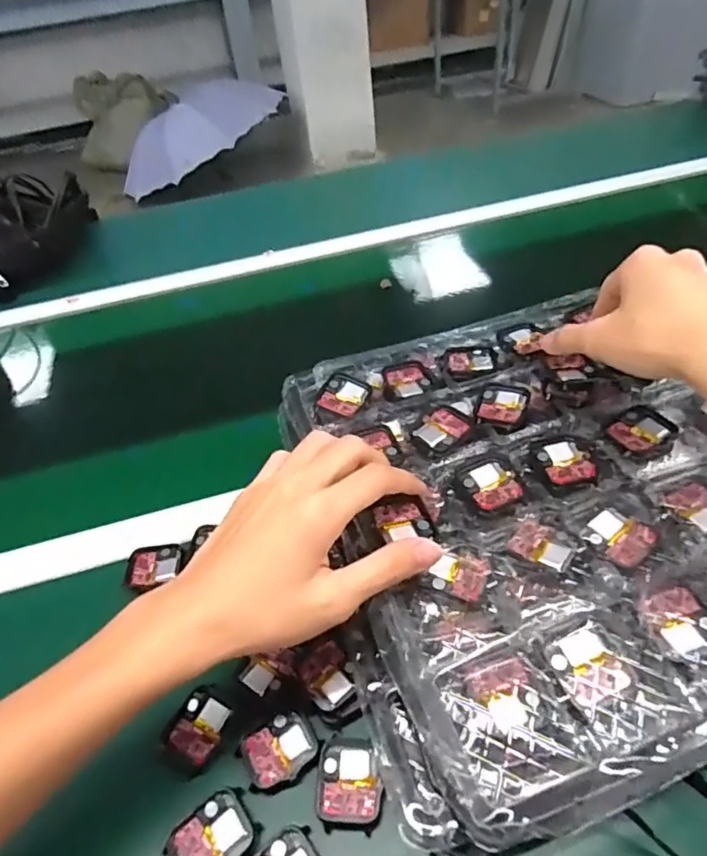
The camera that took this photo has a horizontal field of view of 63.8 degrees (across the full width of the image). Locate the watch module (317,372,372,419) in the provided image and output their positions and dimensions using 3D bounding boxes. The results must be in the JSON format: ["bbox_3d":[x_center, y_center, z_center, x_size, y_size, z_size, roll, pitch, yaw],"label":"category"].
[{"bbox_3d":[-0.008,-0.024,0.454,0.035,0.010,0.042,25,50,5],"label":"watch module"}]

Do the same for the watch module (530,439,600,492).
[{"bbox_3d":[0.143,0.024,0.385,0.042,0.004,0.047,5,45,14],"label":"watch module"}]

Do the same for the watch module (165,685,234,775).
[{"bbox_3d":[-0.096,0.188,0.357,0.033,0.008,0.044,14,47,22],"label":"watch module"}]

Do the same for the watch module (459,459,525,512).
[{"bbox_3d":[0.091,0.038,0.378,0.036,0.004,0.041,-27,47,-20],"label":"watch module"}]

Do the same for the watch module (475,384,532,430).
[{"bbox_3d":[0.110,-0.017,0.421,0.035,0.005,0.045,13,47,21],"label":"watch module"}]

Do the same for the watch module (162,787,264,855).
[{"bbox_3d":[-0.078,0.229,0.314,0.046,0.004,0.042,-29,47,-21],"label":"watch module"}]

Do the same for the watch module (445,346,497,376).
[{"bbox_3d":[0.099,-0.057,0.479,0.042,0.005,0.040,3,44,12],"label":"watch module"}]

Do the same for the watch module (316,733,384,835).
[{"bbox_3d":[-0.002,0.205,0.330,0.036,0.007,0.046,-2,44,7],"label":"watch module"}]

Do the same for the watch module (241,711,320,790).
[{"bbox_3d":[-0.045,0.195,0.345,0.042,0.006,0.034,-26,46,-19],"label":"watch module"}]

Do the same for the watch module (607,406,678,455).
[{"bbox_3d":[0.201,0.003,0.397,0.040,0.013,0.036,-29,47,-21],"label":"watch module"}]

